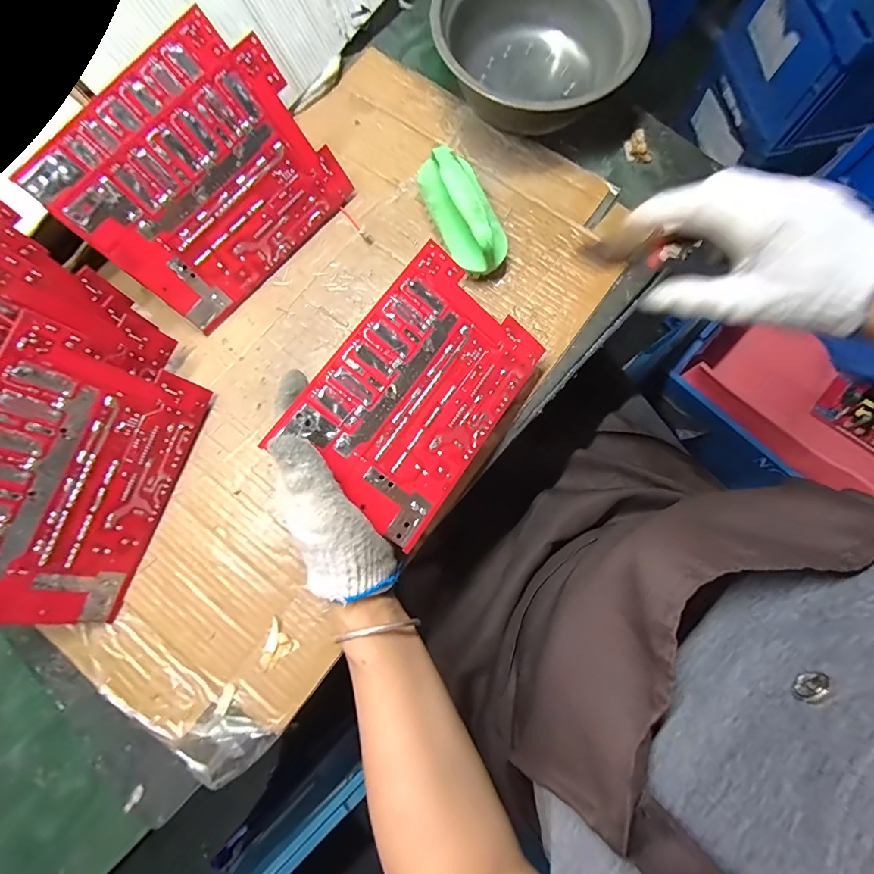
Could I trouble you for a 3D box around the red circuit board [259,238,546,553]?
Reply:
[{"bbox_3d":[-0.012,-0.034,0.321,0.127,0.004,0.190,39,76,-15],"label":"red circuit board"}]

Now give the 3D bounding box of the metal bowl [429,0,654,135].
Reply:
[{"bbox_3d":[0.096,-0.381,0.414,0.185,0.071,0.182,0,77,1],"label":"metal bowl"}]

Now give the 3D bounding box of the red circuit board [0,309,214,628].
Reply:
[{"bbox_3d":[-0.259,0.034,0.306,0.007,0.125,0.195,12,77,35],"label":"red circuit board"}]

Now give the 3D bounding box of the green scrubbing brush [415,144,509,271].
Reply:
[{"bbox_3d":[0.025,-0.201,0.387,0.053,0.043,0.116,-24,78,-5],"label":"green scrubbing brush"}]

